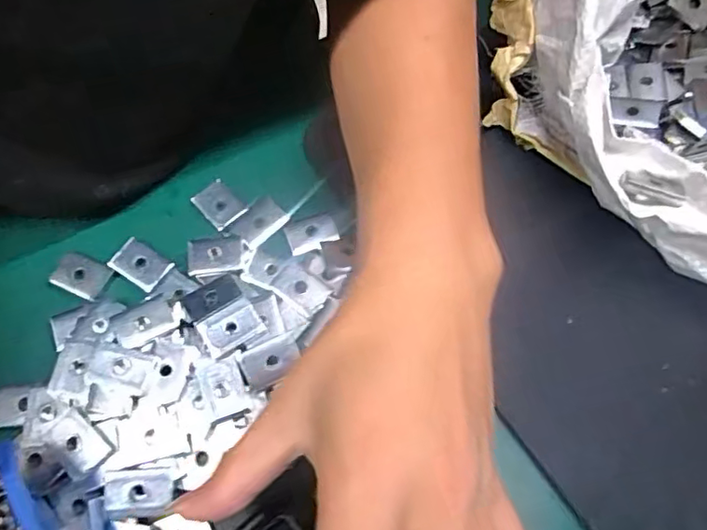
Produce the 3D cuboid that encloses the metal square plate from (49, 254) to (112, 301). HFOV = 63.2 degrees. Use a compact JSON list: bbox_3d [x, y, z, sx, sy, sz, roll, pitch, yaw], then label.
[{"bbox_3d":[-0.141,0.006,0.295,0.027,0.004,0.018,23,71,-3],"label":"metal square plate"}]

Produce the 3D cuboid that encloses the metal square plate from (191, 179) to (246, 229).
[{"bbox_3d":[-0.074,-0.034,0.313,0.020,0.004,0.026,-40,73,-17],"label":"metal square plate"}]

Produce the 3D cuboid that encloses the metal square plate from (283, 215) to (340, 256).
[{"bbox_3d":[-0.023,-0.017,0.306,0.026,0.004,0.019,-19,68,-10],"label":"metal square plate"}]

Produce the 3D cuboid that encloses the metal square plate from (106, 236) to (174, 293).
[{"bbox_3d":[-0.111,0.000,0.300,0.030,0.006,0.019,31,69,12],"label":"metal square plate"}]

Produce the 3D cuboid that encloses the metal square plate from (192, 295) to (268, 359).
[{"bbox_3d":[-0.060,0.029,0.276,0.028,0.004,0.022,-29,70,-13],"label":"metal square plate"}]

